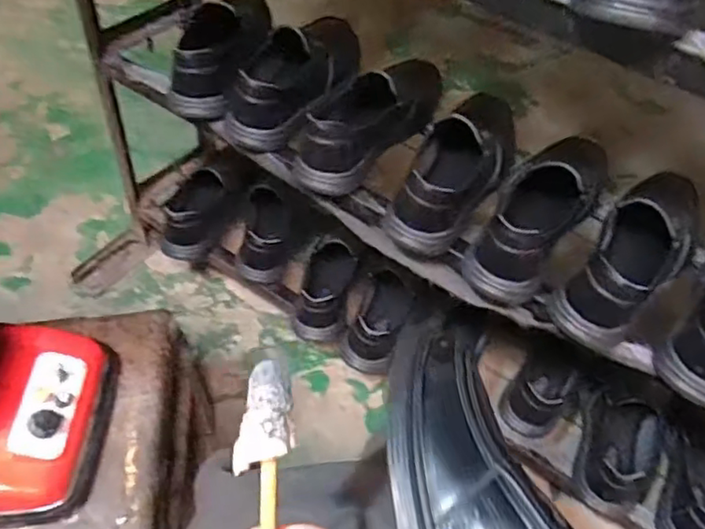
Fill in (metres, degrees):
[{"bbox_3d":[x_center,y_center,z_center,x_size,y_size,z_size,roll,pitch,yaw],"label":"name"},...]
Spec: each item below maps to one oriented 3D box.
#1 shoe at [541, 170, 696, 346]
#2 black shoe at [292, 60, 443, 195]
[{"bbox_3d":[0.313,-0.021,0.671,0.089,0.083,0.251,38,57,22],"label":"shoe"},{"bbox_3d":[0.032,-0.191,0.772,0.088,0.095,0.257,34,55,20],"label":"black shoe"}]

